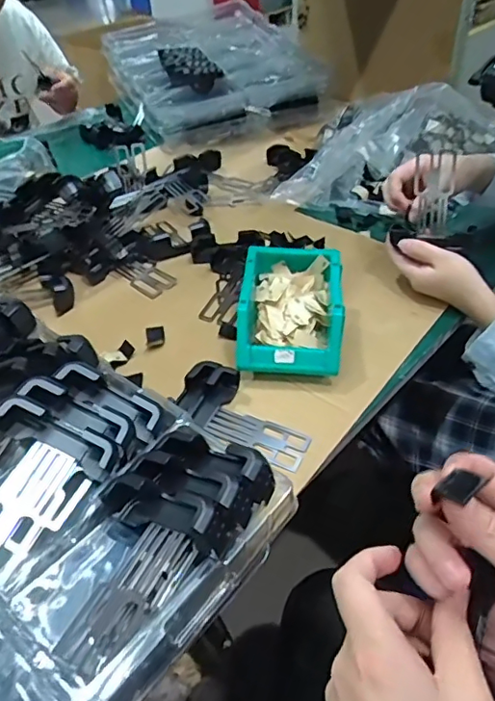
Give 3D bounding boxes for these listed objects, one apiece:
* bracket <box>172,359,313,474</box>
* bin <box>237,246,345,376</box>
[{"bbox_3d":[-0.006,0.066,0.537,0.141,0.032,0.059,35,52,17],"label":"bracket"},{"bbox_3d":[0.048,-0.042,0.610,0.107,0.080,0.149,3,43,5],"label":"bin"}]

